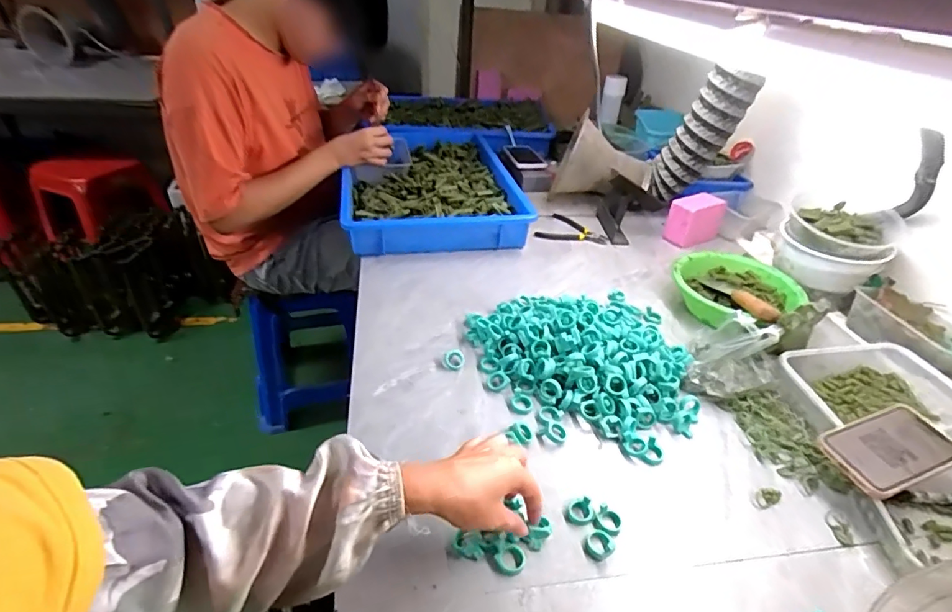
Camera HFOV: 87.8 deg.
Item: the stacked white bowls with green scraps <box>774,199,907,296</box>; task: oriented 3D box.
[{"bbox_3d":[0.600,-0.102,0.837,0.163,0.101,0.126,29,43,32],"label":"stacked white bowls with green scraps"}]

